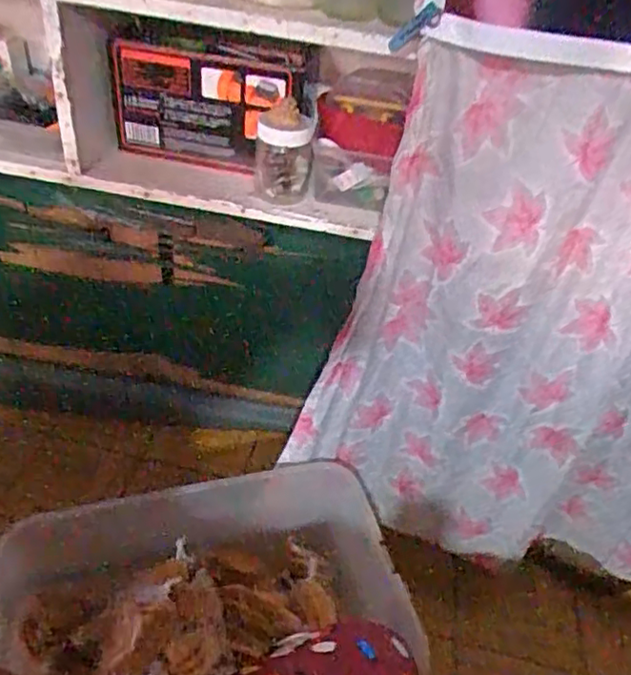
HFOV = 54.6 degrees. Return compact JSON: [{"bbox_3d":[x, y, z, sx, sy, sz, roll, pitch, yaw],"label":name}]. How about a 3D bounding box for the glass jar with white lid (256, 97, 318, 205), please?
[{"bbox_3d":[-0.040,-0.245,0.825,0.078,0.118,0.063,2,39,-7],"label":"glass jar with white lid"}]

